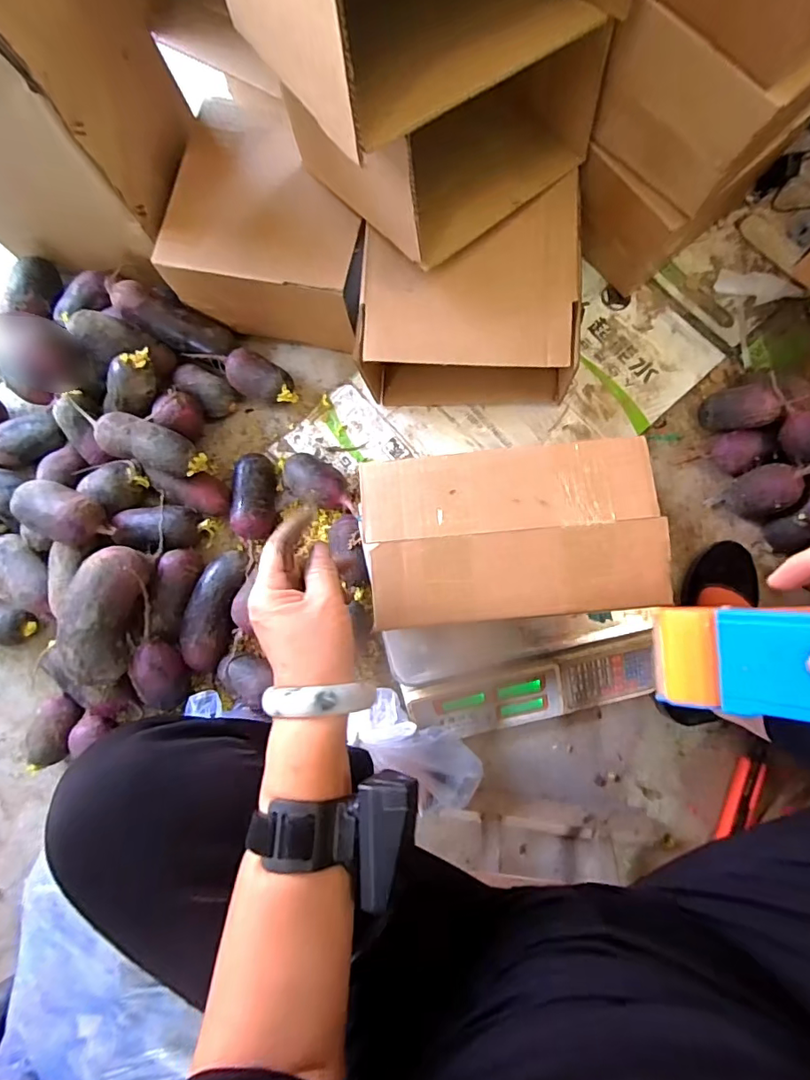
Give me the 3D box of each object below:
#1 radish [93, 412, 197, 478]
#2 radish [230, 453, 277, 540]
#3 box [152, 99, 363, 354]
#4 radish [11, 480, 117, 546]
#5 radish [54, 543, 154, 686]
[{"bbox_3d":[-0.343,-0.127,0.667,0.129,0.056,0.058,20,85,7],"label":"radish"},{"bbox_3d":[-0.210,-0.060,0.705,0.061,0.050,0.114,-3,82,4],"label":"radish"},{"bbox_3d":[-0.167,-0.427,0.698,0.249,0.152,0.247,12,84,6],"label":"box"},{"bbox_3d":[-0.451,-0.033,0.666,0.130,0.068,0.068,24,85,7],"label":"radish"},{"bbox_3d":[-0.373,0.094,0.617,0.083,0.065,0.167,-2,82,4],"label":"radish"}]

